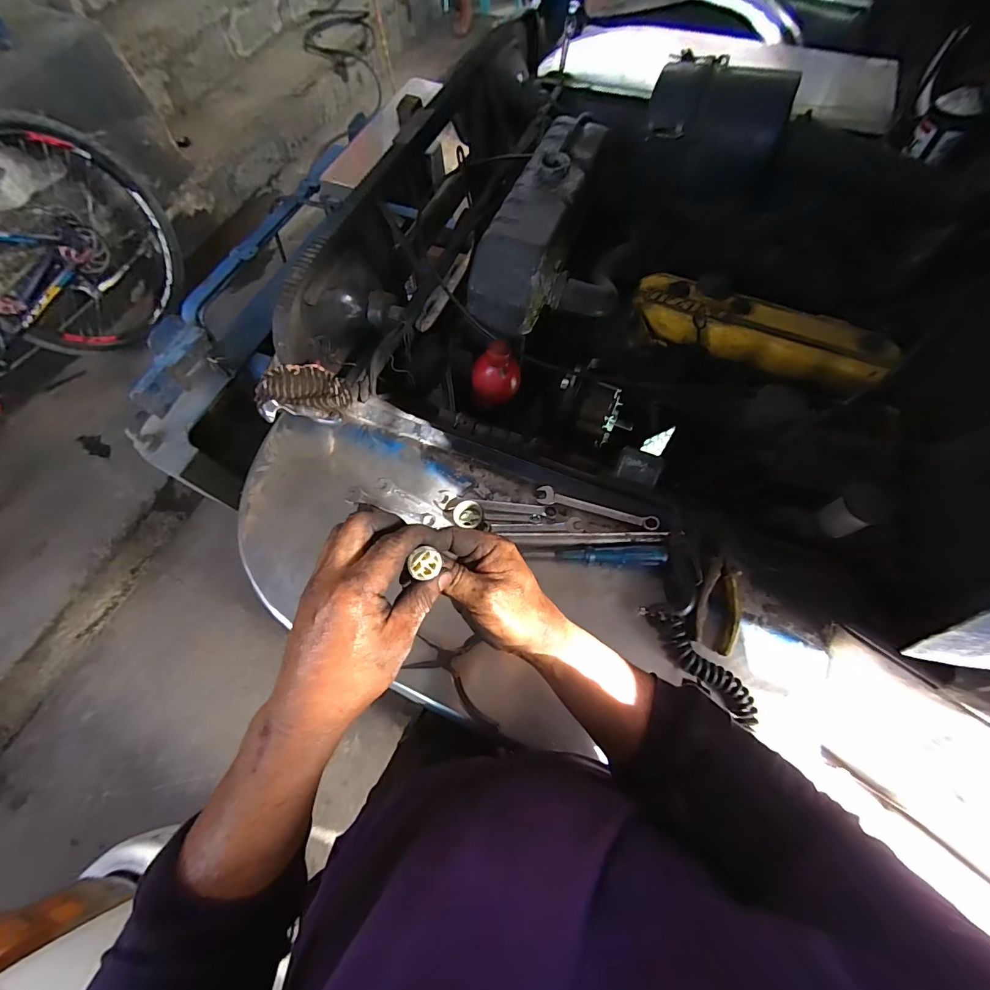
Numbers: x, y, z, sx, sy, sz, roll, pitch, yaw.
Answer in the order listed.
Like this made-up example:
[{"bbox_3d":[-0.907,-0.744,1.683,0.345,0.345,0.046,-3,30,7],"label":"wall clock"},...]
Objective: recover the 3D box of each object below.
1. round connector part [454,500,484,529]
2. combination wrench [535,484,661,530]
[{"bbox_3d":[-0.036,0.028,0.598,0.040,0.025,0.035,14,68,9],"label":"round connector part"},{"bbox_3d":[0.142,0.017,0.597,0.167,0.013,0.027,15,68,9],"label":"combination wrench"}]

